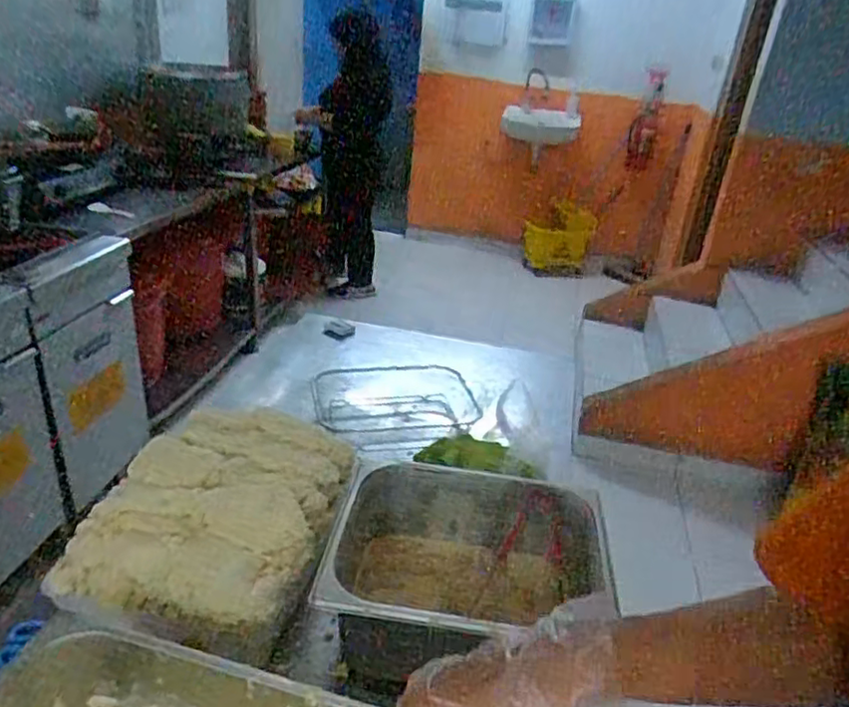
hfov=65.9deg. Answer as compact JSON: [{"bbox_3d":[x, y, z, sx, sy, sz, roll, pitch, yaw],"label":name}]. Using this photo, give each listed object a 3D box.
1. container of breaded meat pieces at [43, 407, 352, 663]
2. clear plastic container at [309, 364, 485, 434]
[{"bbox_3d":[-0.256,0.204,0.863,0.267,0.093,0.350,10,28,9],"label":"container of breaded meat pieces"},{"bbox_3d":[-0.054,0.081,1.278,0.311,0.049,0.190,-2,28,-14],"label":"clear plastic container"}]

